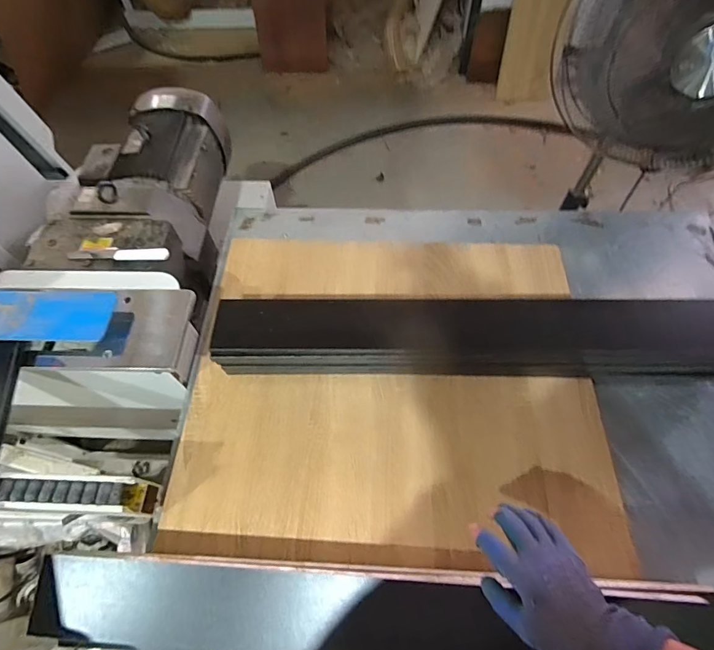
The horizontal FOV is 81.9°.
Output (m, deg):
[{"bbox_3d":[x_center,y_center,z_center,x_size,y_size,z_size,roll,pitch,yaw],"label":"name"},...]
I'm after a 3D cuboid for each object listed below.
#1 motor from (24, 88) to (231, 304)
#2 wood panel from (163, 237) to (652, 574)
[{"bbox_3d":[-0.451,-0.290,0.897,0.276,0.197,0.554,-6,63,-1],"label":"motor"},{"bbox_3d":[0.064,0.073,0.687,0.639,0.020,0.561,2,63,3],"label":"wood panel"}]

